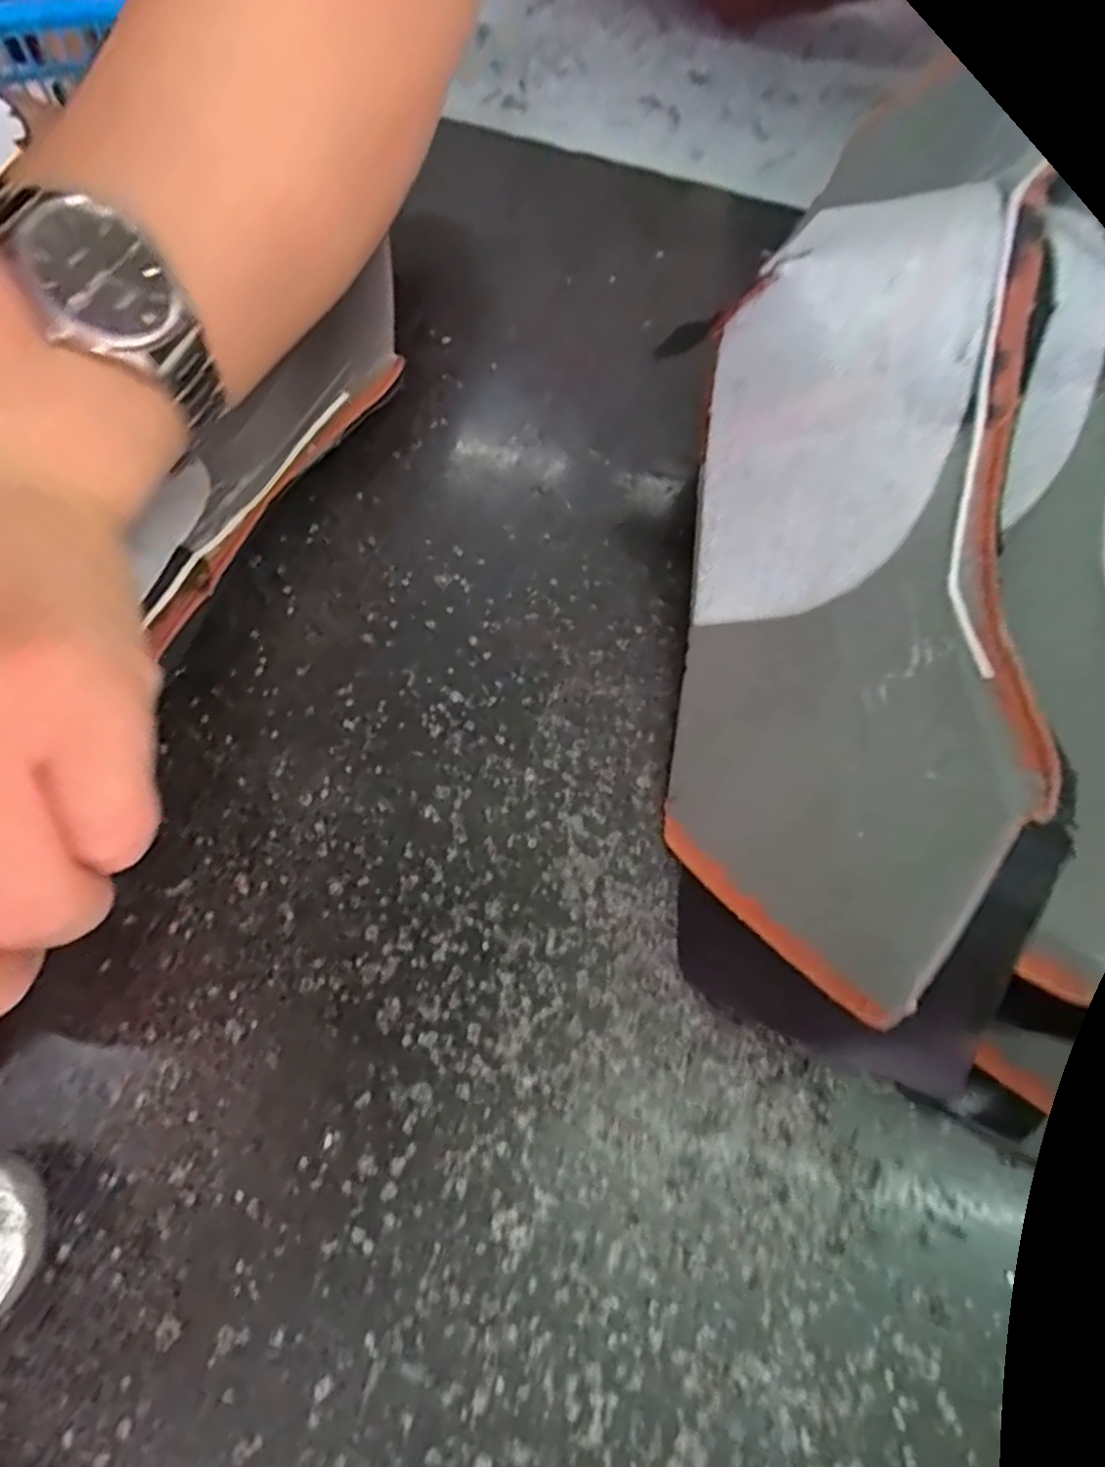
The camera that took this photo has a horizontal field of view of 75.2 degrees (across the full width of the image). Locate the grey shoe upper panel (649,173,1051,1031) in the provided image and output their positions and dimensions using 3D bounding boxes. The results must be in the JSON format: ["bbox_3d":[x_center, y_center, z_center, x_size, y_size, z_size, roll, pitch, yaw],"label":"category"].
[{"bbox_3d":[0.066,-0.036,0.166,0.072,0.021,0.174,1,79,26],"label":"grey shoe upper panel"}]

